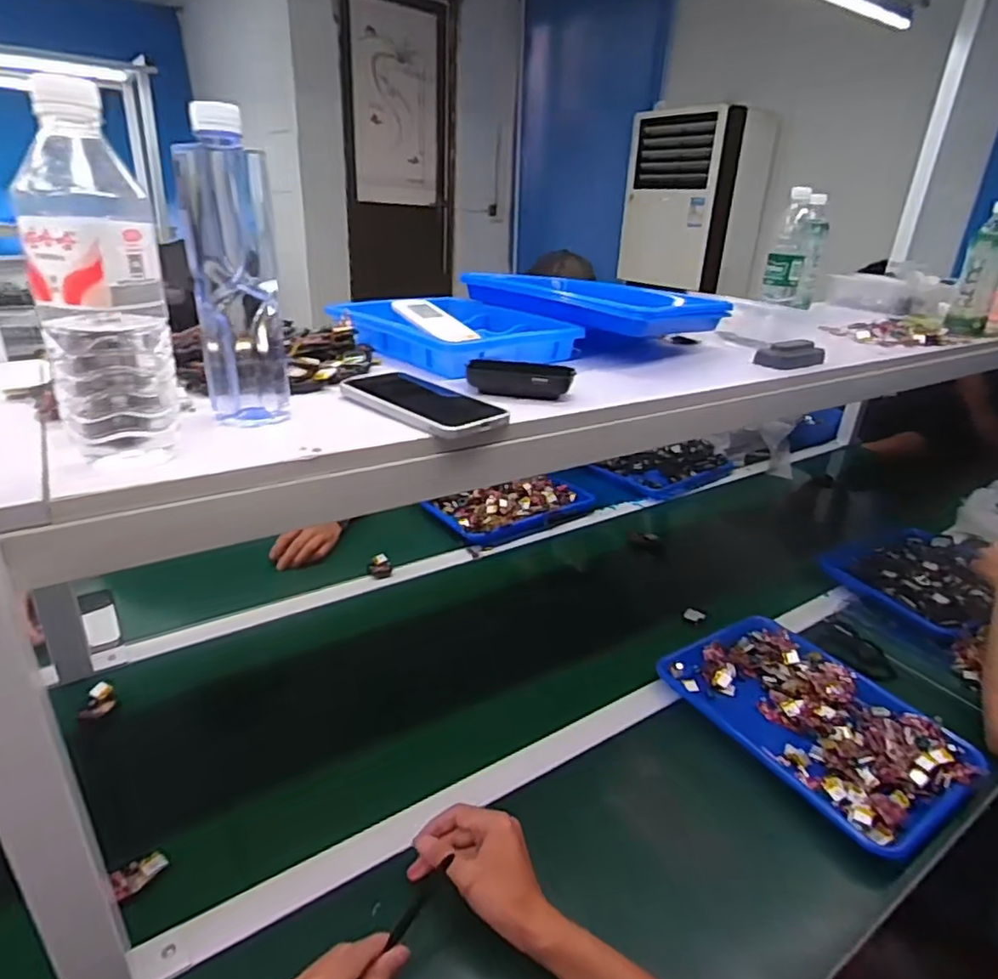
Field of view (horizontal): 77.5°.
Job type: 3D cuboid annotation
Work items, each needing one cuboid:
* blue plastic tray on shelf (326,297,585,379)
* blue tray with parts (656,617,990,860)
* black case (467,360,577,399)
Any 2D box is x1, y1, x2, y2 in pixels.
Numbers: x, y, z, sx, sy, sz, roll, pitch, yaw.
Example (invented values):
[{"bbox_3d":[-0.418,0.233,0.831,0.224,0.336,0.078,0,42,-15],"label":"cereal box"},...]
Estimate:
[{"bbox_3d":[-0.072,-0.211,0.814,0.228,0.051,0.298,-17,31,-38],"label":"blue plastic tray on shelf"},{"bbox_3d":[0.404,0.289,0.804,0.245,0.031,0.333,-14,29,-33],"label":"blue tray with parts"},{"bbox_3d":[0.021,-0.110,0.625,0.105,0.035,0.024,4,24,3],"label":"black case"}]

